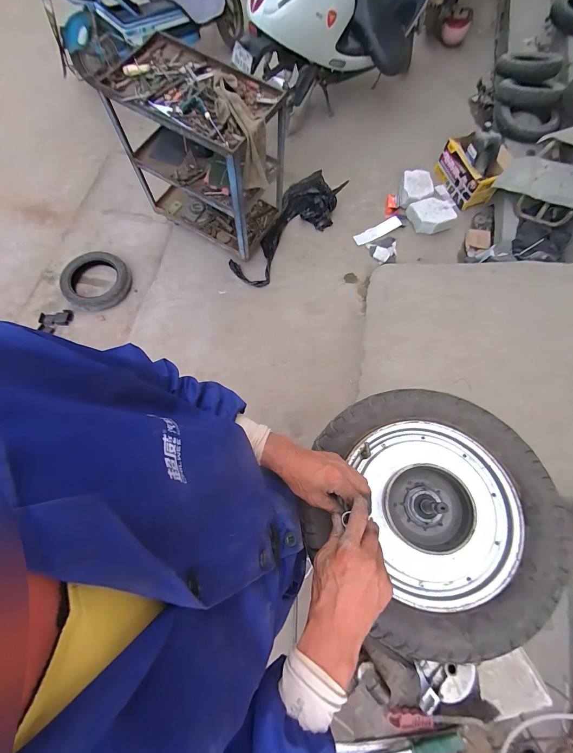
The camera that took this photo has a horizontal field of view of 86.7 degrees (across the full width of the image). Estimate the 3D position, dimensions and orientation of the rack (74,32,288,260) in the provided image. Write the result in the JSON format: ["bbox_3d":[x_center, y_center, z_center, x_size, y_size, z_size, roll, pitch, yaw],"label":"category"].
[{"bbox_3d":[-0.432,-1.079,1.542,0.810,0.727,0.473,21,74,4],"label":"rack"}]

